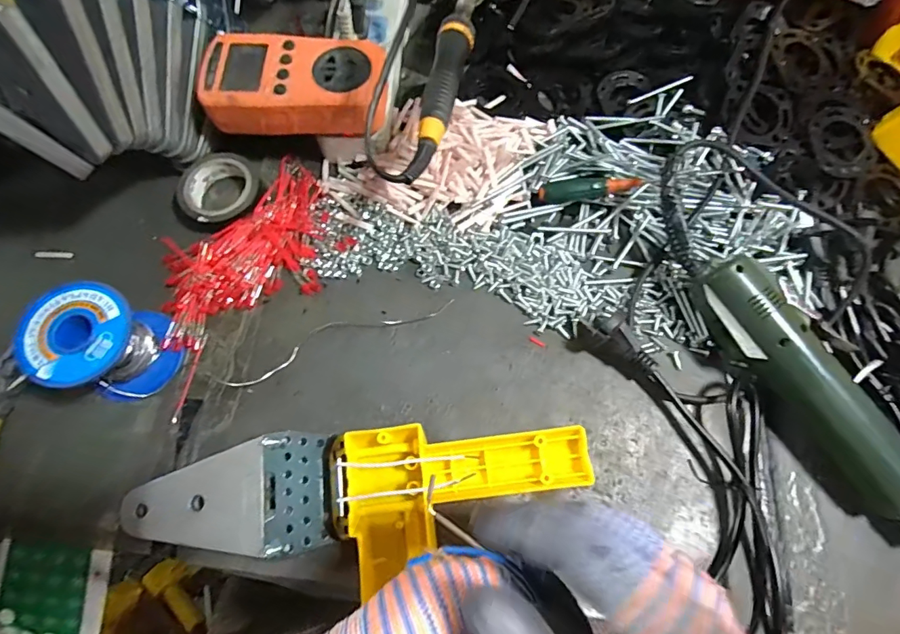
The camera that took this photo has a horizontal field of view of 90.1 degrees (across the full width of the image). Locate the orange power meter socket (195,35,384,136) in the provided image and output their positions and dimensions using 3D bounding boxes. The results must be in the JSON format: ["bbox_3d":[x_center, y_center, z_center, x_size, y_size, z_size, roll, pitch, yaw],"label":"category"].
[{"bbox_3d":[-0.112,-0.170,0.331,0.125,0.033,0.065,2,71,0],"label":"orange power meter socket"}]

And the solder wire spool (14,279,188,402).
[{"bbox_3d":[-0.218,0.018,0.286,0.057,0.064,0.063,20,72,6],"label":"solder wire spool"}]

